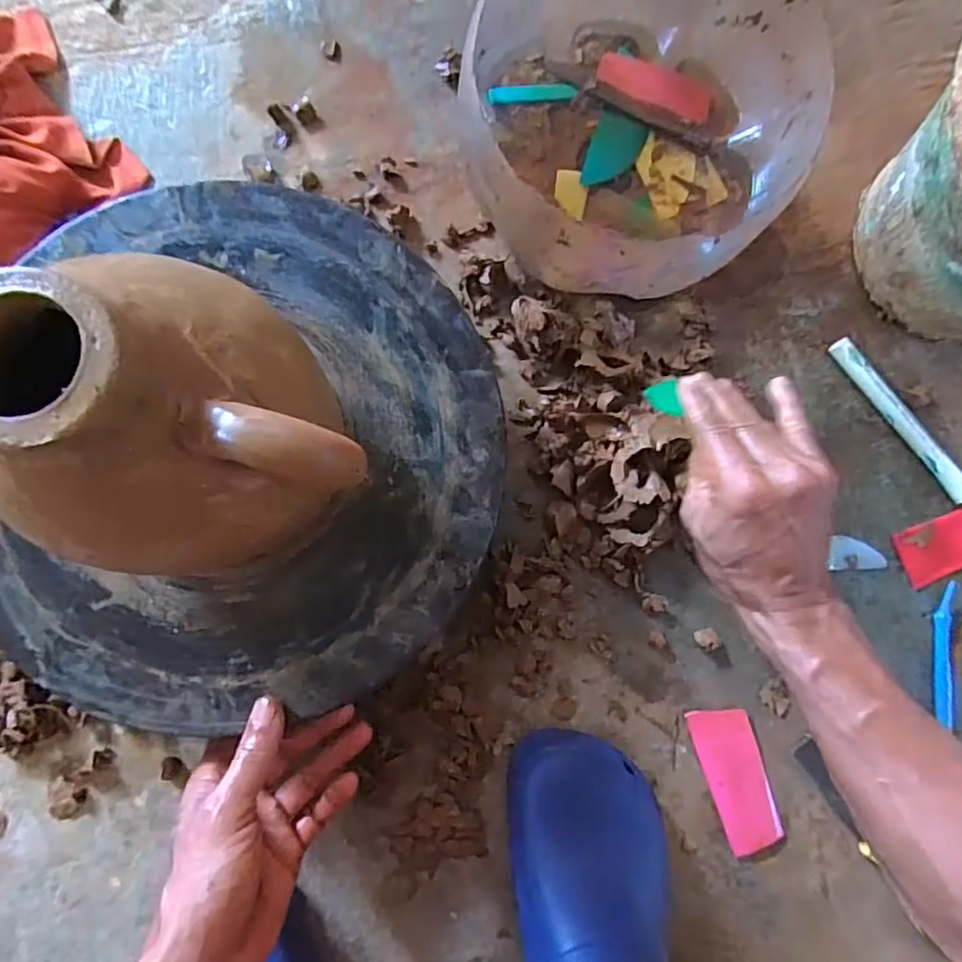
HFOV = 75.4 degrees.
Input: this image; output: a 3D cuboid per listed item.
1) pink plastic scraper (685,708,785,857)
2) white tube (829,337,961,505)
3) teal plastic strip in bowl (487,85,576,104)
[{"bbox_3d":[0.202,0.232,0.489,0.047,0.005,0.108,-16,86,-7],"label":"pink plastic scraper"},{"bbox_3d":[0.354,-0.047,0.521,0.020,0.020,0.173,-41,90,-7],"label":"white tube"},{"bbox_3d":[0.041,-0.311,0.499,0.072,0.005,0.013,-9,86,-6],"label":"teal plastic strip in bowl"}]

